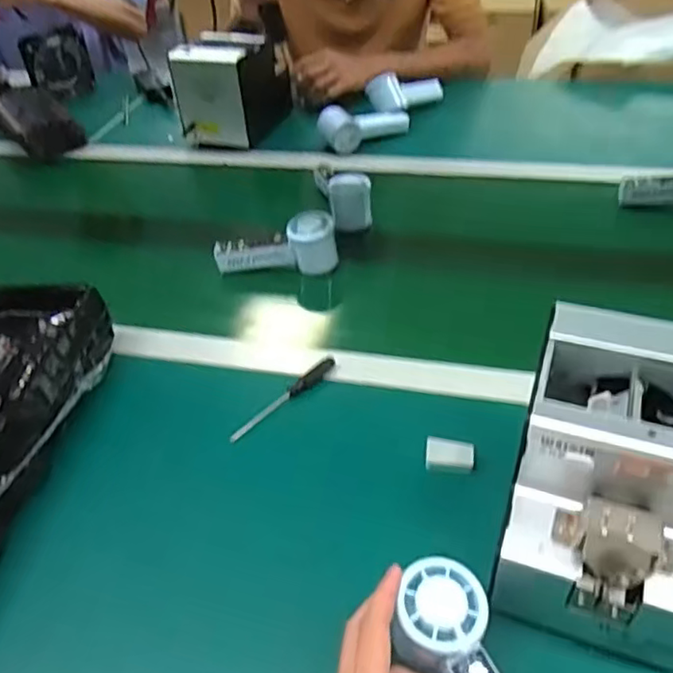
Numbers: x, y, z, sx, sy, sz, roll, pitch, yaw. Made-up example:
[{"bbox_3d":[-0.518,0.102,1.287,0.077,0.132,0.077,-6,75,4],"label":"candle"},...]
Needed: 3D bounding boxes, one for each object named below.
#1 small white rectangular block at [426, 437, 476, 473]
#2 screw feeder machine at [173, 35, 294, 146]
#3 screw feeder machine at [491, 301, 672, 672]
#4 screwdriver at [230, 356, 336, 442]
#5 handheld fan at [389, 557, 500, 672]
[{"bbox_3d":[0.098,0.102,0.521,0.040,0.015,0.024,7,44,13],"label":"small white rectangular block"},{"bbox_3d":[-0.170,-0.433,1.050,0.127,0.146,0.195,14,46,20],"label":"screw feeder machine"},{"bbox_3d":[0.192,0.094,0.422,0.127,0.128,0.184,12,45,18],"label":"screw feeder machine"},{"bbox_3d":[-0.051,0.061,0.596,0.130,0.018,0.016,-32,49,-26],"label":"screwdriver"},{"bbox_3d":[0.085,0.212,0.366,0.059,0.034,0.150,-21,57,-17],"label":"handheld fan"}]

